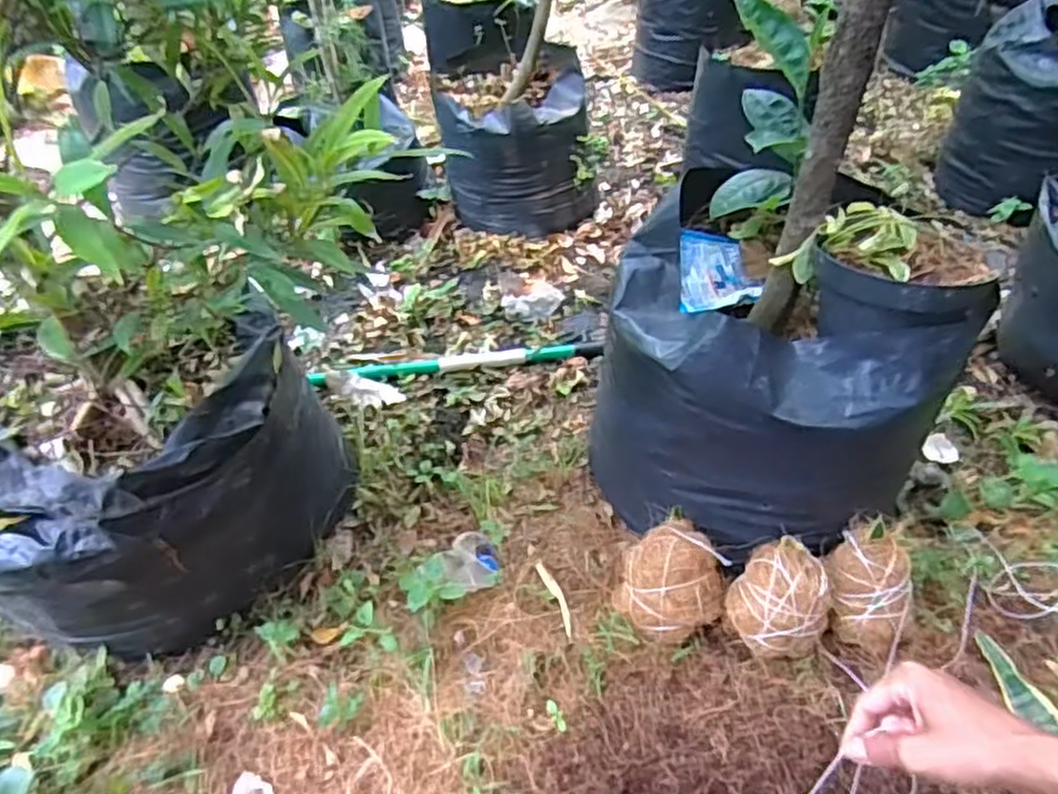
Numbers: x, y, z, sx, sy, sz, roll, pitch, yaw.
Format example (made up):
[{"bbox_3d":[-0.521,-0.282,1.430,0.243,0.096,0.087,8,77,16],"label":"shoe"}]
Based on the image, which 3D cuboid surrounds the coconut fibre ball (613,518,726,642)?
[{"bbox_3d":[0.140,0.182,0.700,0.087,0.083,0.085,-4,44,4],"label":"coconut fibre ball"}]

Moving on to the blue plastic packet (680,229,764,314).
[{"bbox_3d":[0.201,-0.130,0.772,0.083,0.042,0.123,1,45,8],"label":"blue plastic packet"}]

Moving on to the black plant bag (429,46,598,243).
[{"bbox_3d":[-0.022,-0.446,1.303,0.253,0.233,0.277,-13,44,-6],"label":"black plant bag"}]

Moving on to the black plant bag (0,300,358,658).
[{"bbox_3d":[-0.402,0.083,0.766,0.327,0.261,0.326,8,46,15],"label":"black plant bag"}]

